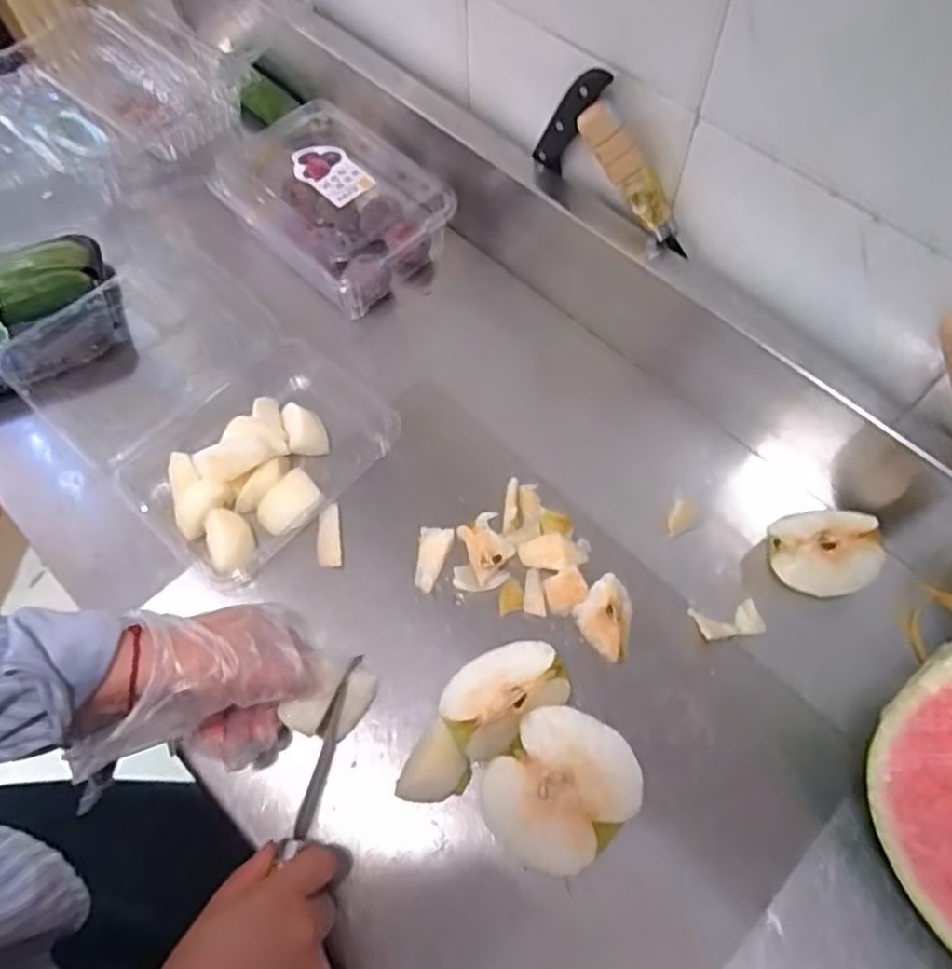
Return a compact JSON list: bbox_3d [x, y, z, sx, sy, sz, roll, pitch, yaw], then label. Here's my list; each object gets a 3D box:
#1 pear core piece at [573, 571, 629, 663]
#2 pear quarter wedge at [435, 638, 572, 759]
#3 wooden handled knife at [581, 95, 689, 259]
[{"bbox_3d":[0.088,0.087,0.466,0.036,0.030,0.042,-42,71,-18],"label":"pear core piece"},{"bbox_3d":[0.016,0.128,0.436,0.075,0.043,0.051,-33,69,-14],"label":"pear quarter wedge"},{"bbox_3d":[0.107,-0.199,0.479,0.111,0.022,0.022,48,69,-21],"label":"wooden handled knife"}]

